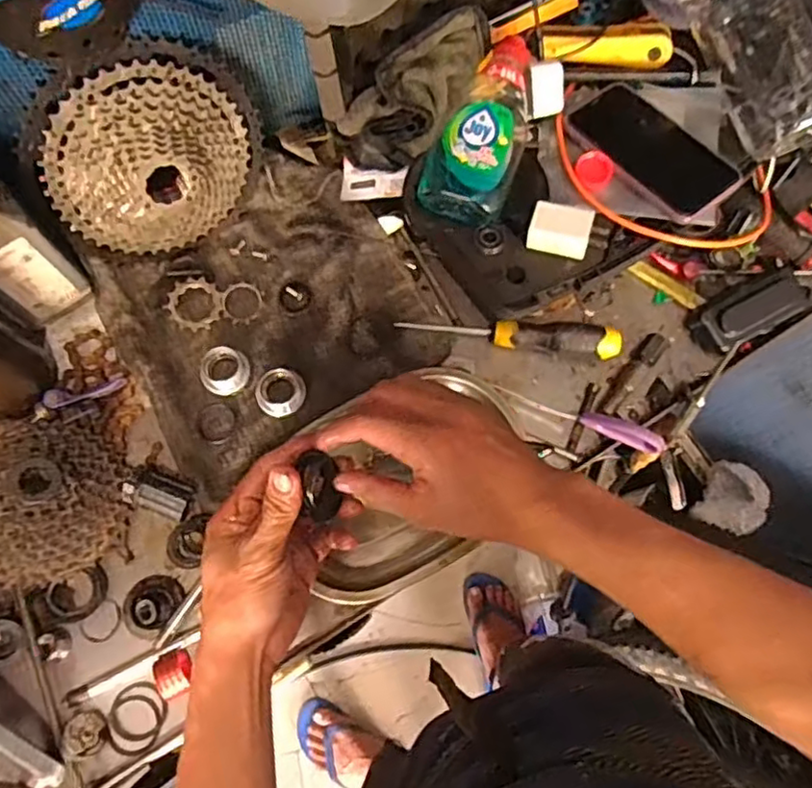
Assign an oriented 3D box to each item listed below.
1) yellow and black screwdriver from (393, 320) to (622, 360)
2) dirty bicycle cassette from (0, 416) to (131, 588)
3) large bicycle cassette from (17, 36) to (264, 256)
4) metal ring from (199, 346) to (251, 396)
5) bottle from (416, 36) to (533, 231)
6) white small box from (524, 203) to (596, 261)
[{"bbox_3d":[0.095,-0.059,0.598,0.197,0.028,0.032,9,73,1],"label":"yellow and black screwdriver"},{"bbox_3d":[-0.295,0.085,0.518,0.125,0.050,0.124,1,73,-2],"label":"dirty bicycle cassette"},{"bbox_3d":[-0.201,-0.190,0.532,0.184,0.184,0.046,-32,58,-11],"label":"large bicycle cassette"},{"bbox_3d":[-0.162,-0.021,0.580,0.043,0.025,0.037,-38,78,-12],"label":"metal ring"},{"bbox_3d":[0.069,-0.228,0.556,0.070,0.032,0.164,21,86,4],"label":"bottle"},{"bbox_3d":[0.131,-0.139,0.550,0.051,0.014,0.042,18,101,9],"label":"white small box"}]

